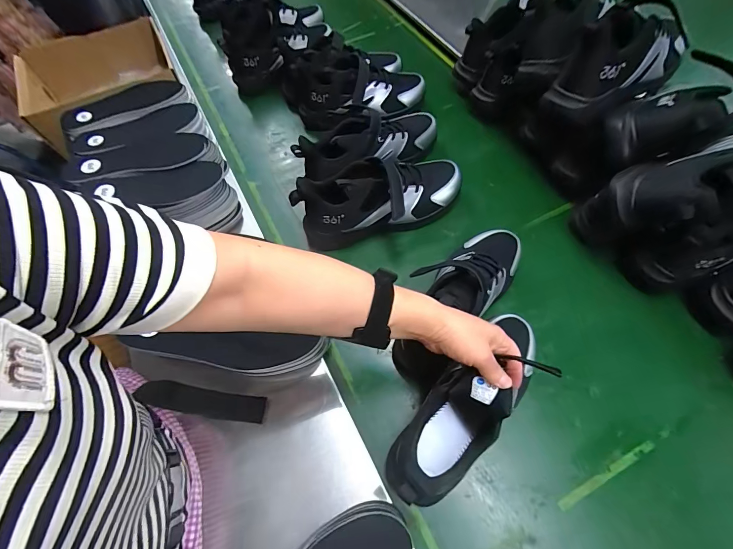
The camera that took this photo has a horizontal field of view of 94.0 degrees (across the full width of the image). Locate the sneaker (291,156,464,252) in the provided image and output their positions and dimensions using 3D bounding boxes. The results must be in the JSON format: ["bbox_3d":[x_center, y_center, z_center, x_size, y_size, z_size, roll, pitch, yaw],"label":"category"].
[{"bbox_3d":[0.030,-0.119,0.551,0.278,0.117,0.102,-21,63,-8],"label":"sneaker"}]

